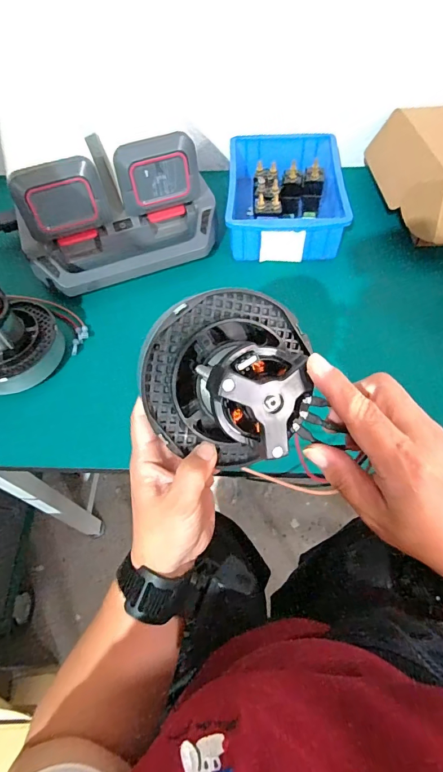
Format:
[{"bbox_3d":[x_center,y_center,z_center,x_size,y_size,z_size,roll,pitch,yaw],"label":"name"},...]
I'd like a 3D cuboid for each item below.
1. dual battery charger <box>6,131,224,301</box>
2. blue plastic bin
[{"bbox_3d":[-0.142,-0.244,0.541,0.270,0.149,0.109,-20,59,-9],"label":"dual battery charger"},{"bbox_3d":[0.100,-0.313,0.628,0.173,0.078,0.231,0,58,4],"label":"blue plastic bin"}]

